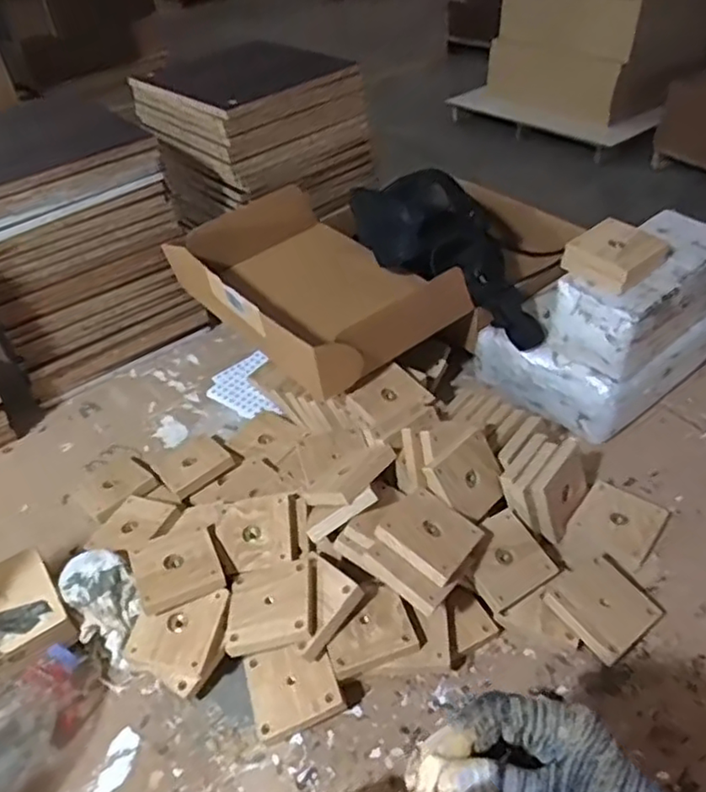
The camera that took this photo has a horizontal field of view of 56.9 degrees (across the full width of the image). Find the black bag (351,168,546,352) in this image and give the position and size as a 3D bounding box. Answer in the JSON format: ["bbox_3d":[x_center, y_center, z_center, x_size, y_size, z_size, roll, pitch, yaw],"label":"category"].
[{"bbox_3d":[0.151,-0.209,0.919,0.123,0.118,0.354,-34,66,-29],"label":"black bag"}]

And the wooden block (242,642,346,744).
[{"bbox_3d":[-0.057,0.269,0.610,0.084,0.012,0.079,-25,46,3],"label":"wooden block"}]

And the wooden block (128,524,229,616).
[{"bbox_3d":[-0.179,0.173,0.664,0.083,0.014,0.084,-19,43,-16],"label":"wooden block"}]

